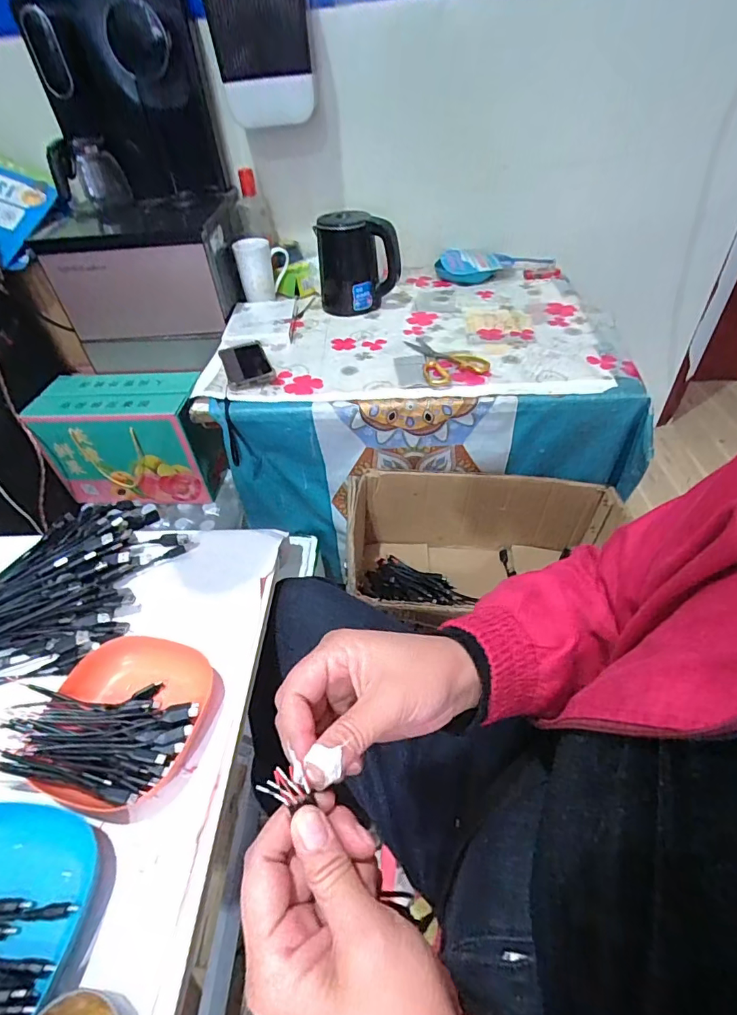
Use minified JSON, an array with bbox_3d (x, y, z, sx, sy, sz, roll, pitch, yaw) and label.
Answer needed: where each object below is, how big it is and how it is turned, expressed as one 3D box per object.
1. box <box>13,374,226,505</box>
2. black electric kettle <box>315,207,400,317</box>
[{"bbox_3d":[-0.508,-0.151,1.043,0.321,0.233,0.162,-1,45,3],"label":"box"},{"bbox_3d":[-0.020,-0.513,0.984,0.170,0.171,0.133,-4,45,0],"label":"black electric kettle"}]

